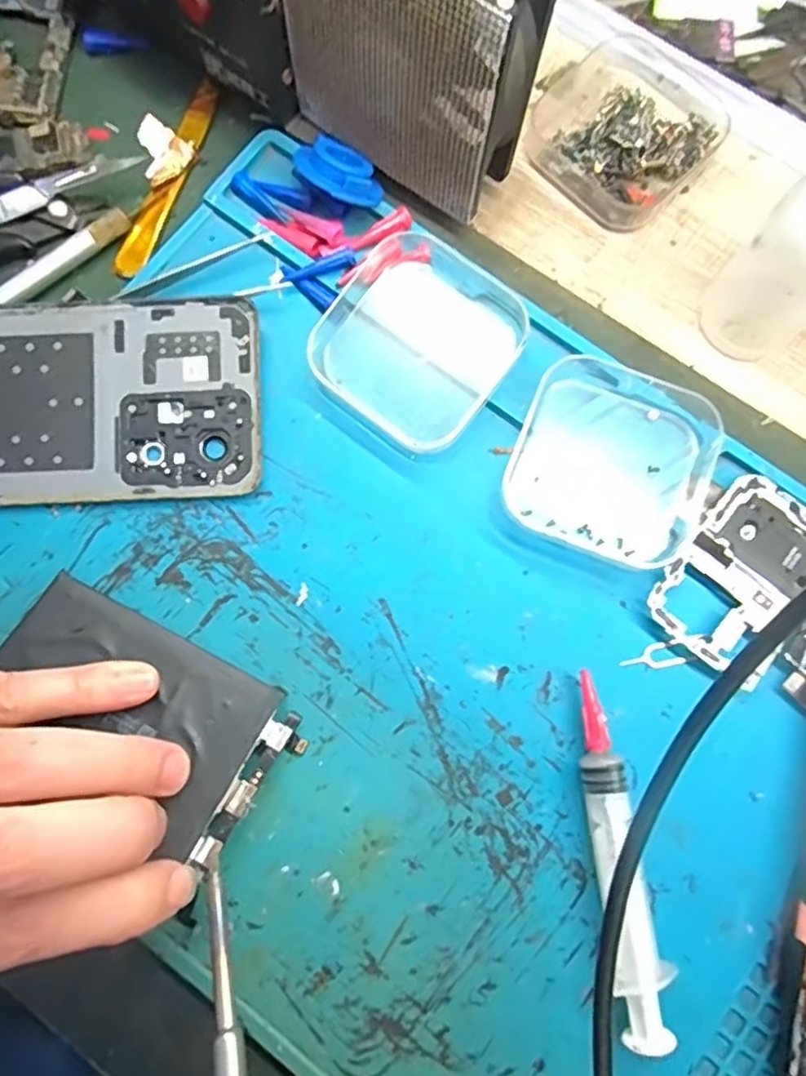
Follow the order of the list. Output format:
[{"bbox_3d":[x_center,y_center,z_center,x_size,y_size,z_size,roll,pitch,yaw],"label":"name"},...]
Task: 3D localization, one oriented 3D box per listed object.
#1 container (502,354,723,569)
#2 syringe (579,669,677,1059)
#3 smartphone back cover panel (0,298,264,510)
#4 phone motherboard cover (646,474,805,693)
[{"bbox_3d":[0.073,-0.028,0.223,0.065,0.019,0.067,20,80,4],"label":"container"},{"bbox_3d":[0.066,0.097,0.201,0.016,0.015,0.105,-5,80,-1],"label":"syringe"},{"bbox_3d":[-0.130,-0.046,0.231,0.156,0.010,0.071,-3,80,-1],"label":"smartphone back cover panel"},{"bbox_3d":[0.116,0.013,0.220,0.043,0.008,0.065,39,82,7],"label":"phone motherboard cover"}]

